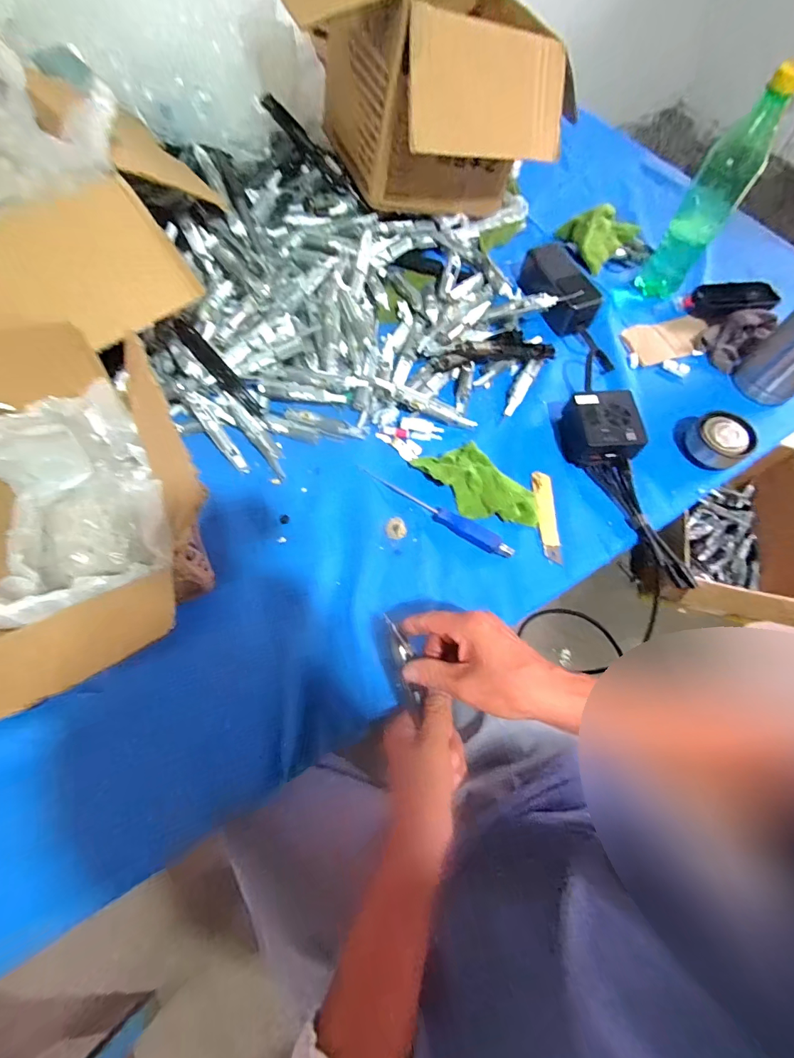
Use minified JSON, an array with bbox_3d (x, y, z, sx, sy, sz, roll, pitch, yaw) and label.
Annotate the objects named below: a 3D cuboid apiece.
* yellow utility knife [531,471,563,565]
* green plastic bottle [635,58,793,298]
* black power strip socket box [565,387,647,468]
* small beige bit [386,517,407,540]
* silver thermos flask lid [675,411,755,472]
[{"bbox_3d":[0.172,-0.015,0.470,0.023,0.006,0.111,1,68,-2],"label":"yellow utility knife"},{"bbox_3d":[0.392,-0.408,0.512,0.062,0.220,0.057,33,71,10],"label":"green plastic bottle"},{"bbox_3d":[0.242,-0.117,0.488,0.075,0.048,0.077,-3,68,-4],"label":"black power strip socket box"},{"bbox_3d":[-0.001,-0.002,0.451,0.022,0.004,0.026,-9,69,-6],"label":"small beige bit"},{"bbox_3d":[0.384,-0.107,0.493,0.066,0.041,0.067,1,68,-2],"label":"silver thermos flask lid"}]

